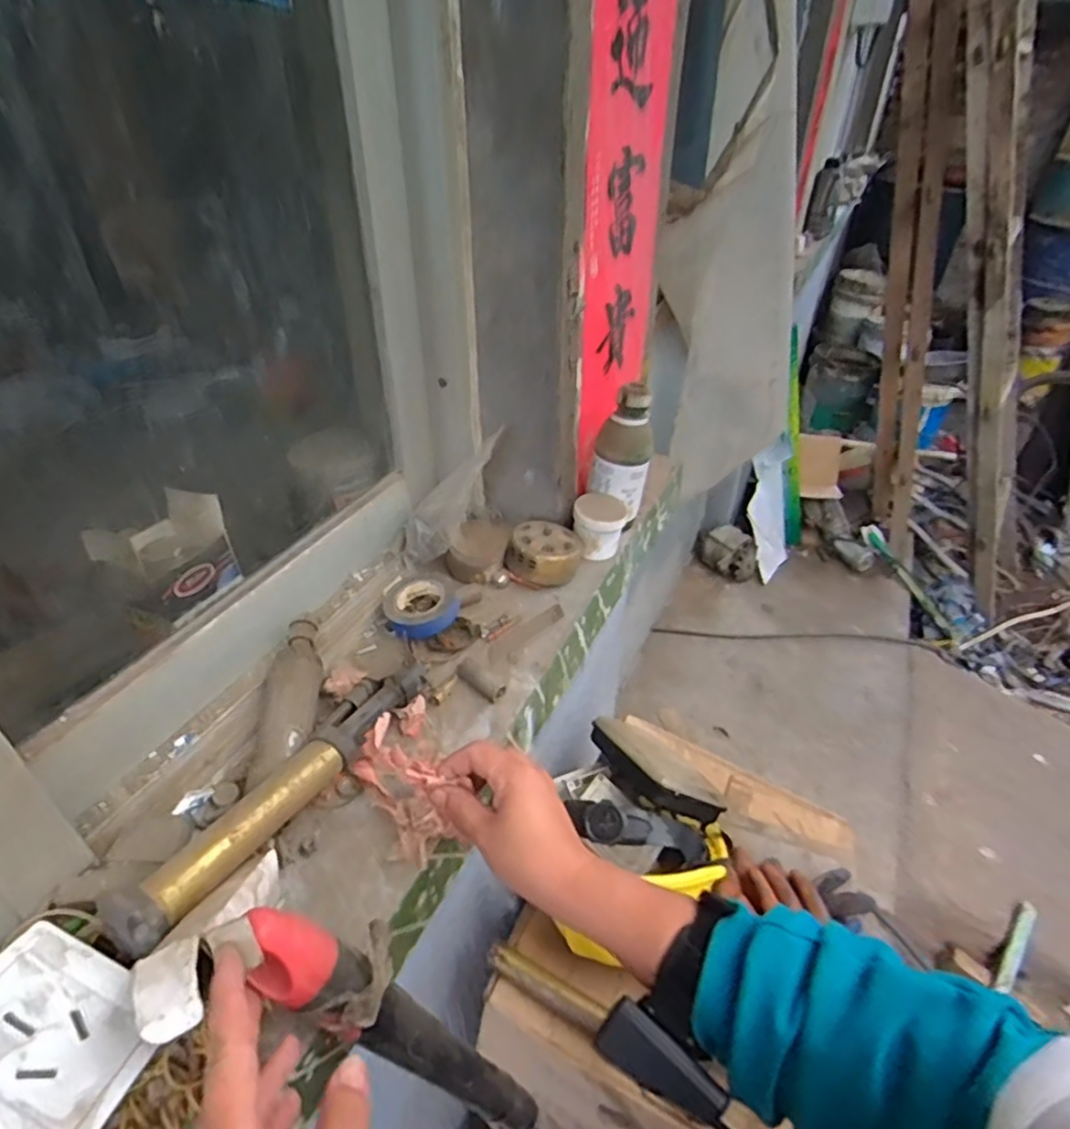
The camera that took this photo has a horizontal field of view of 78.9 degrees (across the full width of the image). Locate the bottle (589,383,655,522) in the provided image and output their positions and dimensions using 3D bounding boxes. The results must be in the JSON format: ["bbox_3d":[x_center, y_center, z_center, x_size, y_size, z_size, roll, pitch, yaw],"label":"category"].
[{"bbox_3d":[0.096,-0.125,0.710,0.051,0.133,0.052,-23,43,-28],"label":"bottle"}]

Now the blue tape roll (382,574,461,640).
[{"bbox_3d":[-0.106,0.036,0.609,0.068,0.019,0.076,-7,38,-11],"label":"blue tape roll"}]

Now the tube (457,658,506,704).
[{"bbox_3d":[-0.047,0.098,0.561,0.047,0.018,0.018,31,46,33],"label":"tube"}]

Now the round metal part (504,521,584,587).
[{"bbox_3d":[0.010,-0.014,0.681,0.069,0.041,0.066,1,37,0],"label":"round metal part"}]

